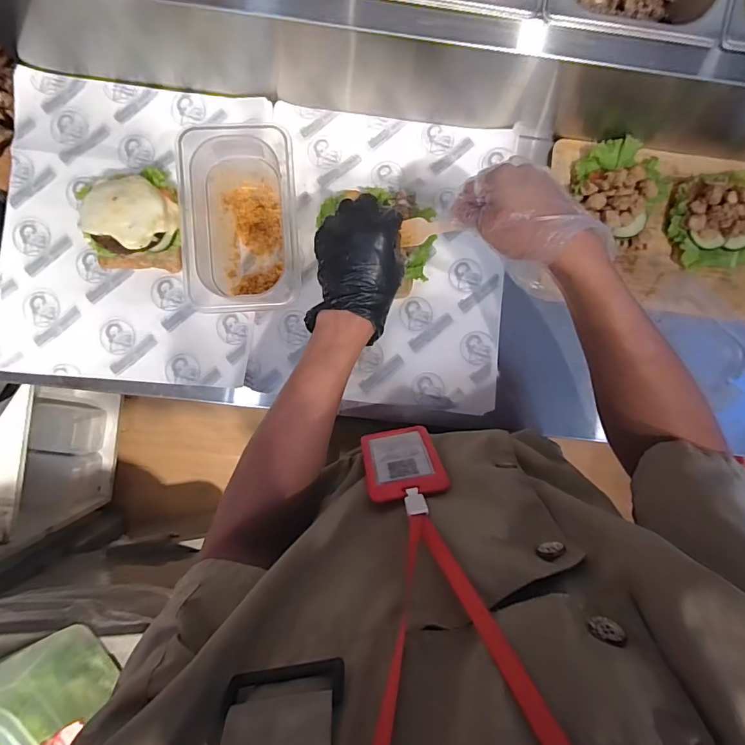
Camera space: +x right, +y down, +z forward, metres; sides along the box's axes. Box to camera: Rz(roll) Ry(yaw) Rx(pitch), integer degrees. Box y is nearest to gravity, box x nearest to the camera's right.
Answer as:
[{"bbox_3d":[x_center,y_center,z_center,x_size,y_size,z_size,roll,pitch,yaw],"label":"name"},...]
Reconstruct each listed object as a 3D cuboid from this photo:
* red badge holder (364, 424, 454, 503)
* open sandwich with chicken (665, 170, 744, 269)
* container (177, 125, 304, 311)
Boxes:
[{"bbox_3d":[0.027,0.082,0.423,0.068,0.112,0.004,-9,111,-3],"label":"red badge holder"},{"bbox_3d":[0.439,-0.189,0.546,0.136,0.039,0.116,-7,91,-3],"label":"open sandwich with chicken"},{"bbox_3d":[-0.127,-0.144,0.484,0.101,0.142,0.164,-4,91,-3],"label":"container"}]

